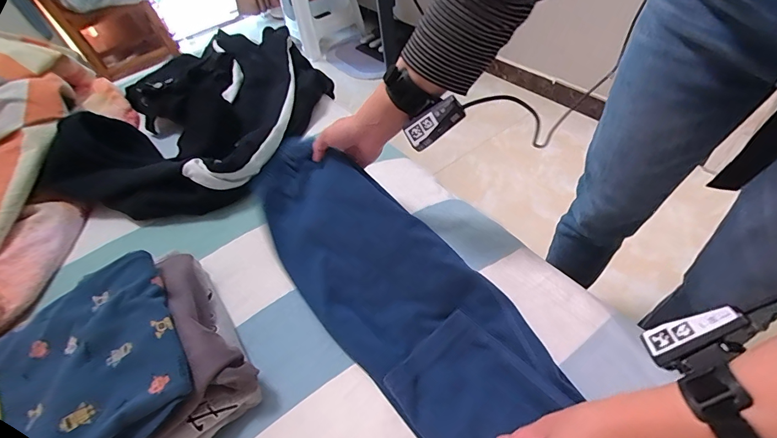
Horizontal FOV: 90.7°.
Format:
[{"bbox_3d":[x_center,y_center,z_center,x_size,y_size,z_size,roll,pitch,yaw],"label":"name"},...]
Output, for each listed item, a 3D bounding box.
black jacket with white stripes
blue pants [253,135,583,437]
[{"bbox_3d":[-0.375,-0.239,0.834,0.430,0.140,0.584,-4,48,8],"label":"black jacket with white stripes"},{"bbox_3d":[0.010,0.095,0.481,0.162,0.111,0.610,-32,59,-21],"label":"blue pants"}]

